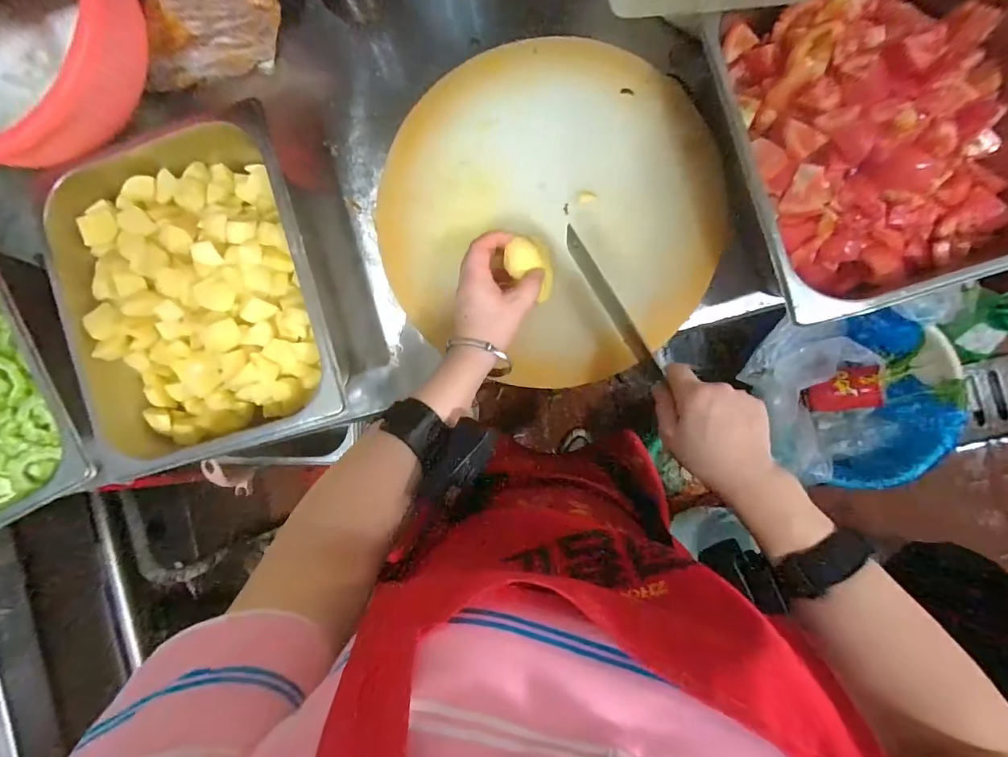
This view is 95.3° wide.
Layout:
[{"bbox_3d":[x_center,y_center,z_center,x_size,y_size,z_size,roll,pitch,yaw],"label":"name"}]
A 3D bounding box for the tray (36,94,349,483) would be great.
[{"bbox_3d":[-0.303,-0.086,0.464,0.252,0.074,0.310,-14,88,5],"label":"tray"}]

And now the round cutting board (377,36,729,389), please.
[{"bbox_3d":[0.043,-0.164,0.461,0.320,0.037,0.330,0,89,6],"label":"round cutting board"}]

